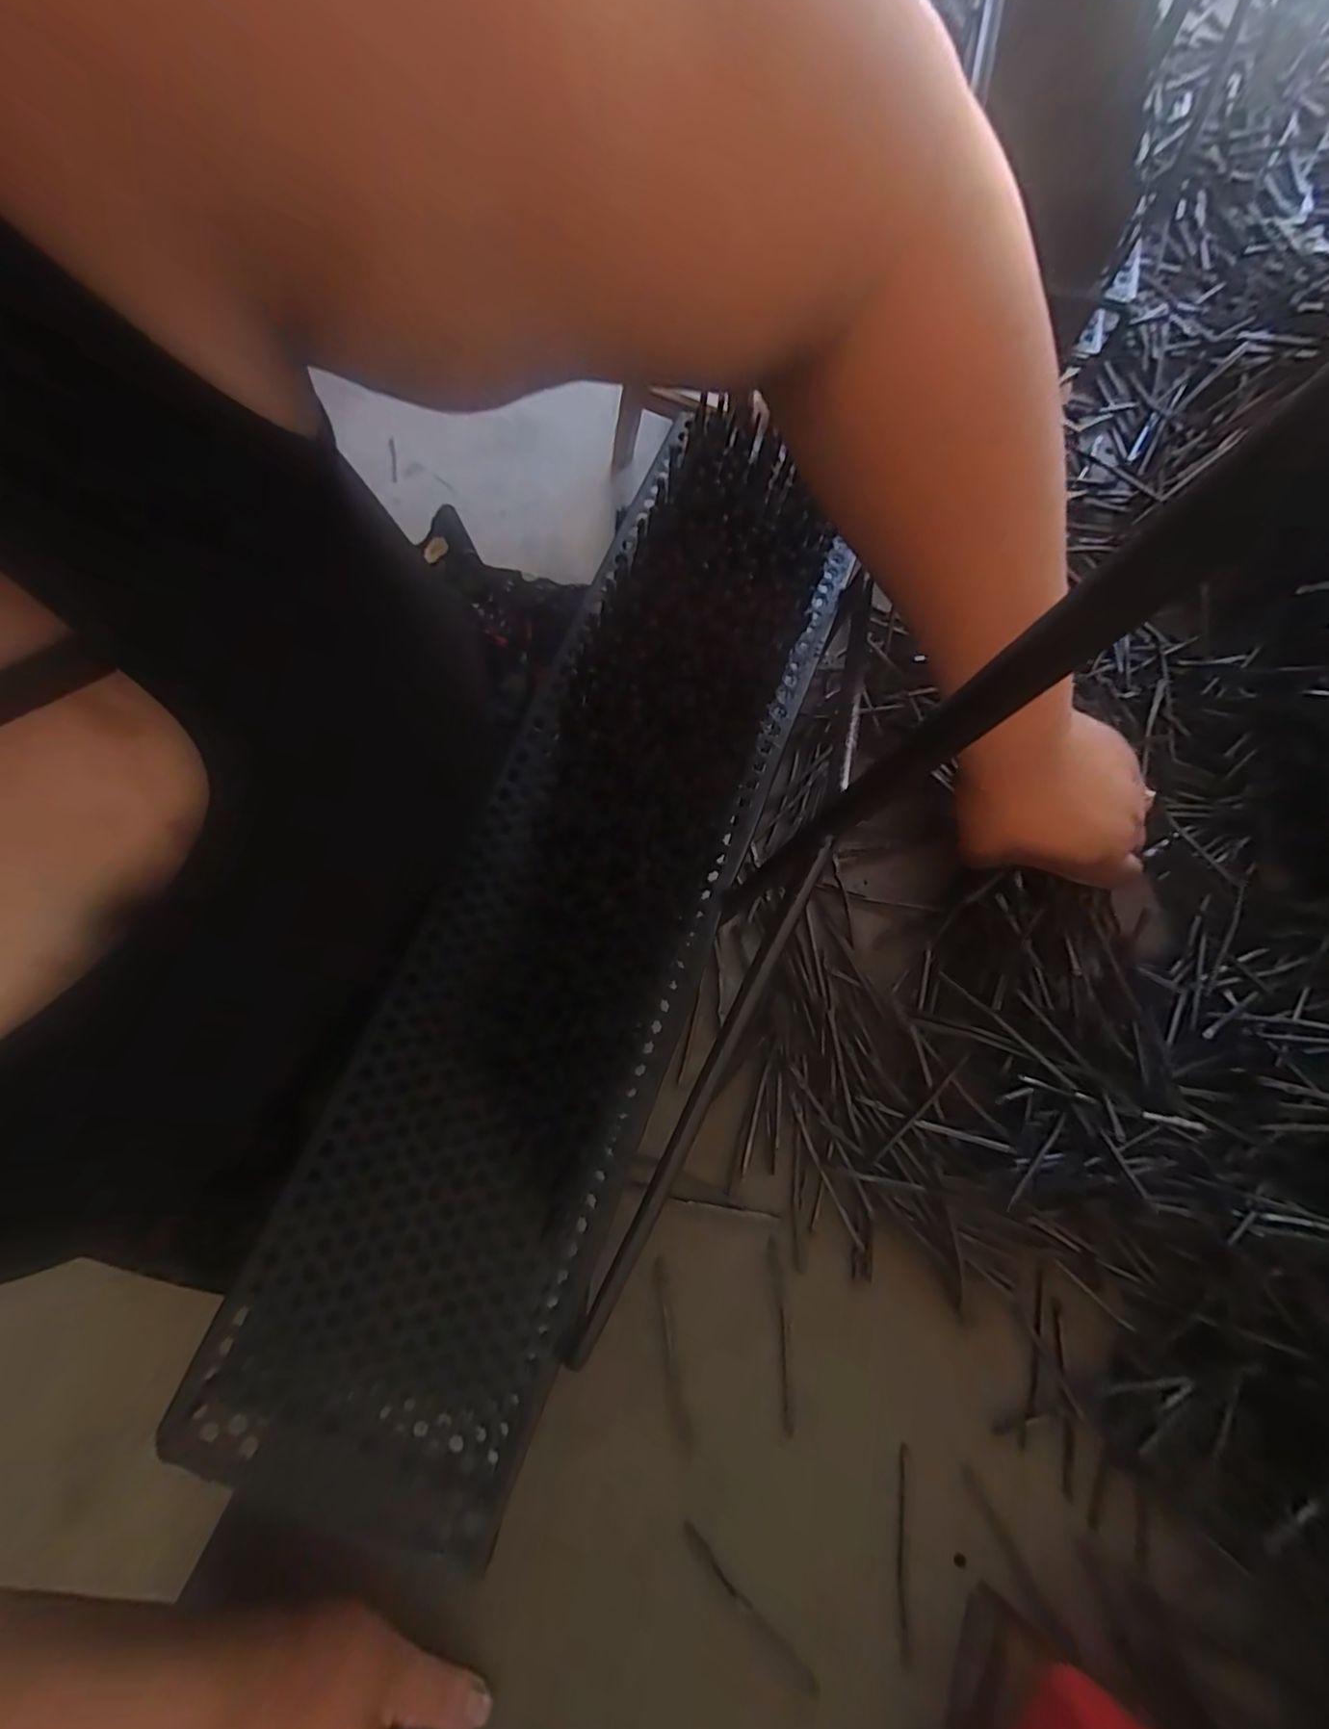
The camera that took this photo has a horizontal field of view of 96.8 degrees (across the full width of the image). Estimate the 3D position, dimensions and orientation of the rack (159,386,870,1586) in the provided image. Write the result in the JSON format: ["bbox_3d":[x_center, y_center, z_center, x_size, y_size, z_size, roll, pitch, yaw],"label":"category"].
[{"bbox_3d":[-0.039,0.009,0.306,0.143,0.042,0.583,21,78,5],"label":"rack"}]

